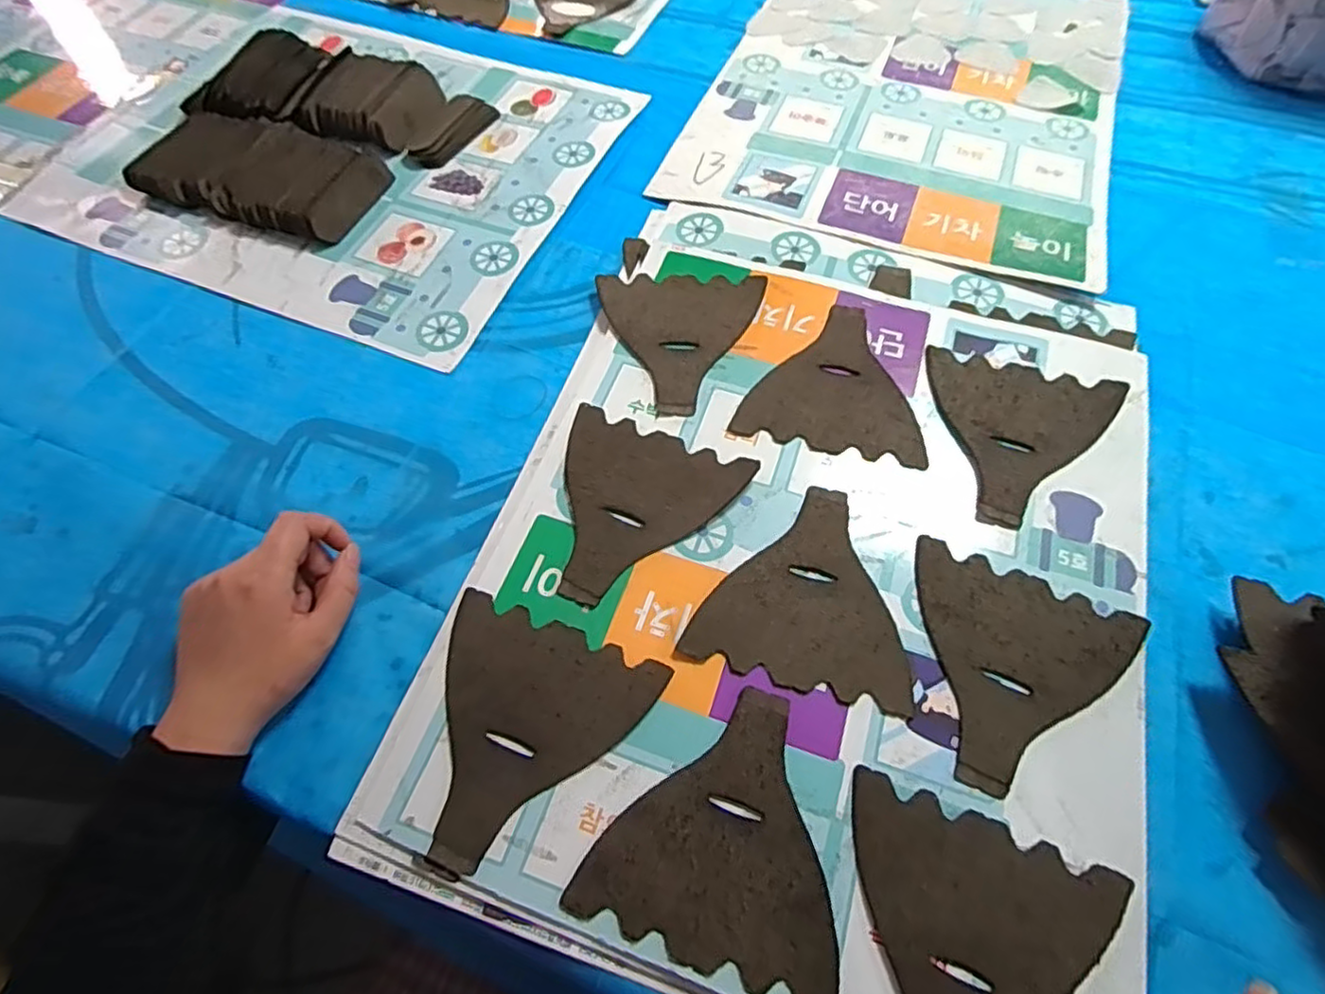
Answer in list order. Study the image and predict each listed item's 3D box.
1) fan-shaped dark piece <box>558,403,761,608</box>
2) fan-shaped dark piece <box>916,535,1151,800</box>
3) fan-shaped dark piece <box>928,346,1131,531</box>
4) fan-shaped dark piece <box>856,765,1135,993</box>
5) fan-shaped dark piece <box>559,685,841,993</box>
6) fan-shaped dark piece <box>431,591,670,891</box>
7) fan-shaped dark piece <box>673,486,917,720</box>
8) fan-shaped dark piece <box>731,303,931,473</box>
[{"bbox_3d":[-0.023,0.008,0.429,0.124,0.005,0.130,22,64,12],"label":"fan-shaped dark piece"},{"bbox_3d":[0.197,0.100,0.378,0.124,0.005,0.130,23,64,12],"label":"fan-shaped dark piece"},{"bbox_3d":[0.238,-0.040,0.451,0.123,0.004,0.130,18,65,14],"label":"fan-shaped dark piece"},{"bbox_3d":[0.144,0.220,0.312,0.125,0.005,0.130,19,63,10],"label":"fan-shaped dark piece"},{"bbox_3d":[0.035,0.166,0.339,0.126,0.004,0.129,17,63,9],"label":"fan-shaped dark piece"},{"bbox_3d":[-0.079,0.131,0.359,0.124,0.005,0.133,18,63,10],"label":"fan-shaped dark piece"},{"bbox_3d":[0.091,0.053,0.404,0.127,0.004,0.128,14,62,8],"label":"fan-shaped dark piece"},{"bbox_3d":[0.127,-0.088,0.481,0.126,0.004,0.129,13,62,7],"label":"fan-shaped dark piece"}]

